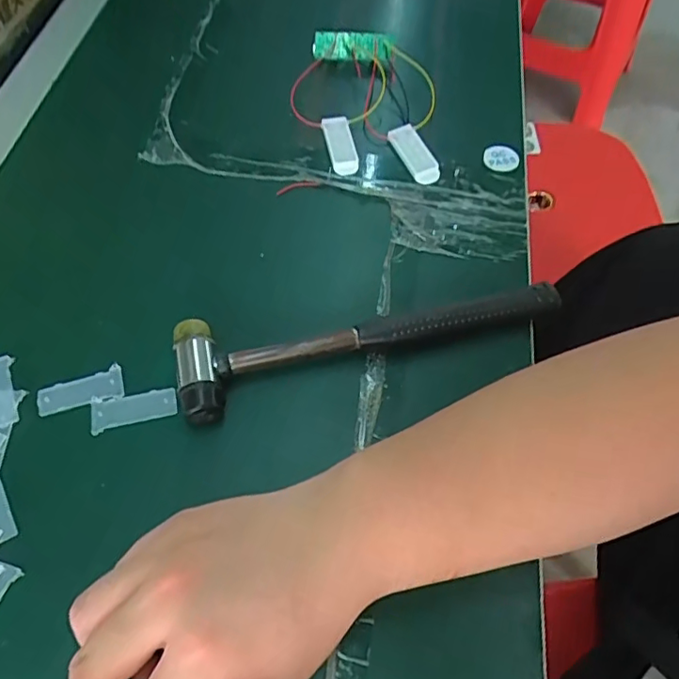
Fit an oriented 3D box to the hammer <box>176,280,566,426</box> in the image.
[{"bbox_3d":[0.017,-0.009,0.342,0.231,0.025,0.058,-16,61,-12],"label":"hammer"}]

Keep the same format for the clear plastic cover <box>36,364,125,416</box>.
[{"bbox_3d":[-0.152,0.030,0.327,0.047,0.004,0.020,-13,61,-10],"label":"clear plastic cover"}]

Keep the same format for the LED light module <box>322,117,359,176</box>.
[{"bbox_3d":[0.001,-0.150,0.433,0.021,0.011,0.057,-7,60,-7],"label":"LED light module"}]

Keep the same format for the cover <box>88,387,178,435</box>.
[{"bbox_3d":[-0.118,0.040,0.322,0.048,0.004,0.021,-8,60,-8],"label":"cover"}]

